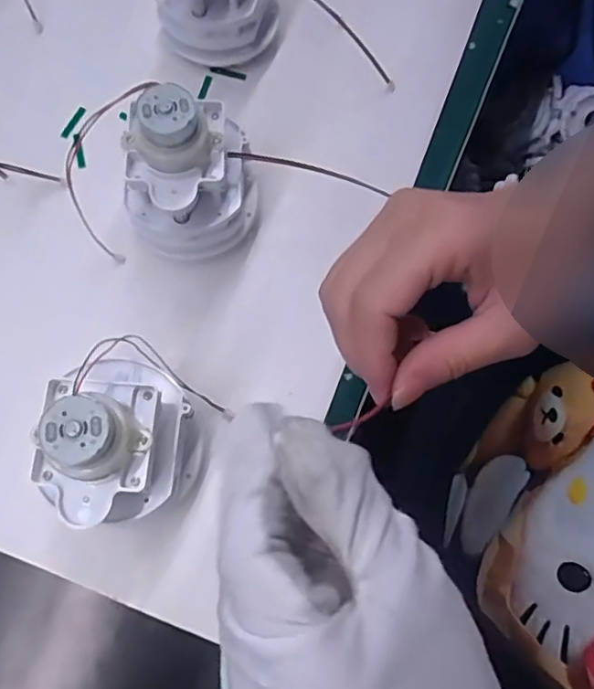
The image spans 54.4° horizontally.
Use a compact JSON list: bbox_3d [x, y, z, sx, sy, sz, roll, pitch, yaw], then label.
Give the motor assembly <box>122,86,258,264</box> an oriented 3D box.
[{"bbox_3d":[-0.051,-0.080,0.273,0.060,0.083,0.057,-1,74,-3],"label":"motor assembly"}]

